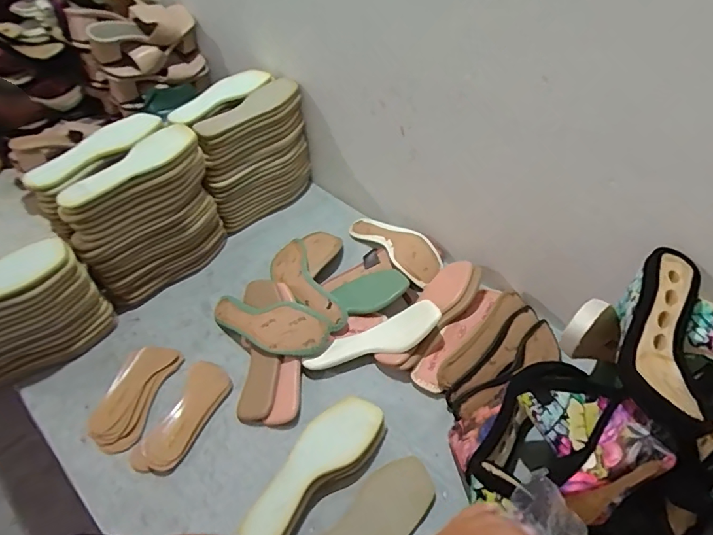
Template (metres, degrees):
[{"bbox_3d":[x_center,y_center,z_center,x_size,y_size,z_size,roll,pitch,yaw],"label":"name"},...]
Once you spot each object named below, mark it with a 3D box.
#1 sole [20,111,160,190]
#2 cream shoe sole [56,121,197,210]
[{"bbox_3d":[-0.436,-0.202,0.797,0.080,0.018,0.255,21,51,20],"label":"sole"},{"bbox_3d":[-0.363,-0.165,0.770,0.077,0.023,0.247,25,52,23],"label":"cream shoe sole"}]

